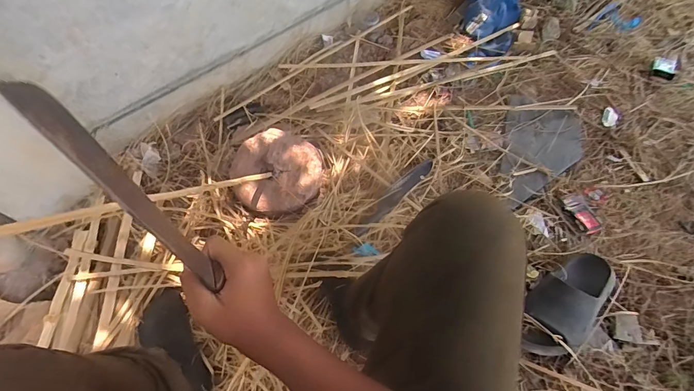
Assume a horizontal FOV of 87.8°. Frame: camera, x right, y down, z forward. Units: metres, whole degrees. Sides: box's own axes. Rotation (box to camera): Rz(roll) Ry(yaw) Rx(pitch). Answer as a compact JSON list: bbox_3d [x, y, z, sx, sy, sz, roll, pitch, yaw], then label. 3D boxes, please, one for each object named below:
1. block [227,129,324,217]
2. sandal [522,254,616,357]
[{"bbox_3d":[-0.168,-0.052,0.882,0.207,0.089,0.192,0,63,-2],"label":"block"},{"bbox_3d":[0.454,0.213,0.736,0.122,0.095,0.262,38,68,16],"label":"sandal"}]

